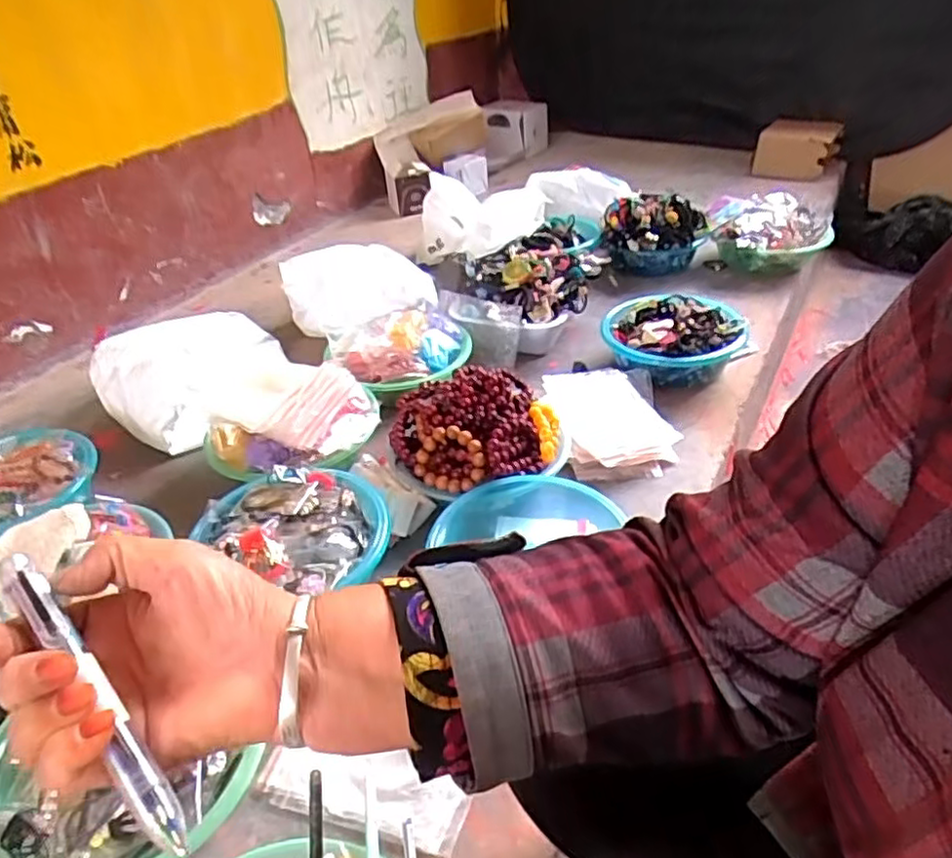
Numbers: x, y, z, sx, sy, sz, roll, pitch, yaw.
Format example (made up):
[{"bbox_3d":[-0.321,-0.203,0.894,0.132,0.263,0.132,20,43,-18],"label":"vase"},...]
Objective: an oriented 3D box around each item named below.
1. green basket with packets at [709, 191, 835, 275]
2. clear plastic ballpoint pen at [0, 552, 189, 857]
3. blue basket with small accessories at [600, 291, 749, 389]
[{"bbox_3d":[0.611,-0.405,1.410,0.230,0.126,0.163,10,39,21],"label":"green basket with packets"},{"bbox_3d":[-0.152,0.105,0.265,0.014,0.010,0.136,-31,74,-31],"label":"clear plastic ballpoint pen"},{"bbox_3d":[0.323,-0.143,1.121,0.213,0.091,0.186,26,47,36],"label":"blue basket with small accessories"}]

